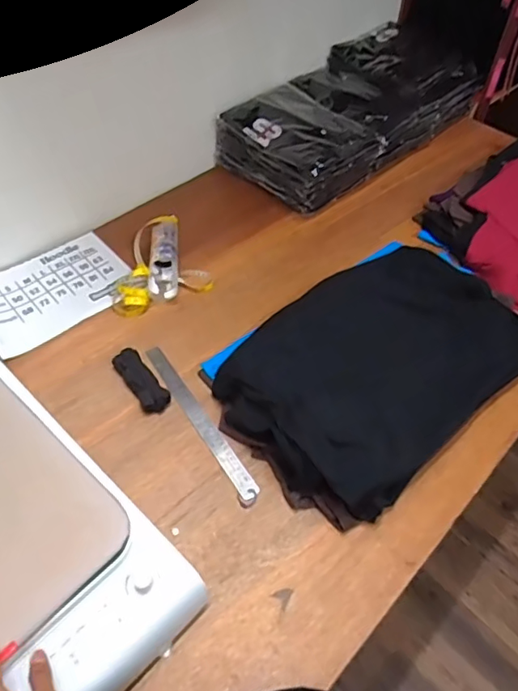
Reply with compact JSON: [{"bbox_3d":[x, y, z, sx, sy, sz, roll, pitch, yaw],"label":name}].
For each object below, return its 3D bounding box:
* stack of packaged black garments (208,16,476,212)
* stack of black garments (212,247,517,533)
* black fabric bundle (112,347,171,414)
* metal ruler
[{"bbox_3d":[0.267,-0.604,1.371,0.733,0.165,0.317,-36,61,-28],"label":"stack of packaged black garments"},{"bbox_3d":[0.208,0.019,0.915,0.555,0.095,0.341,-34,60,-26],"label":"stack of black garments"},{"bbox_3d":[-0.196,0.056,0.900,0.047,0.031,0.128,-29,58,-24],"label":"black fabric bundle"},{"bbox_3d":[-0.099,0.117,0.880,0.030,0.005,0.323,-26,56,-22],"label":"metal ruler"}]

